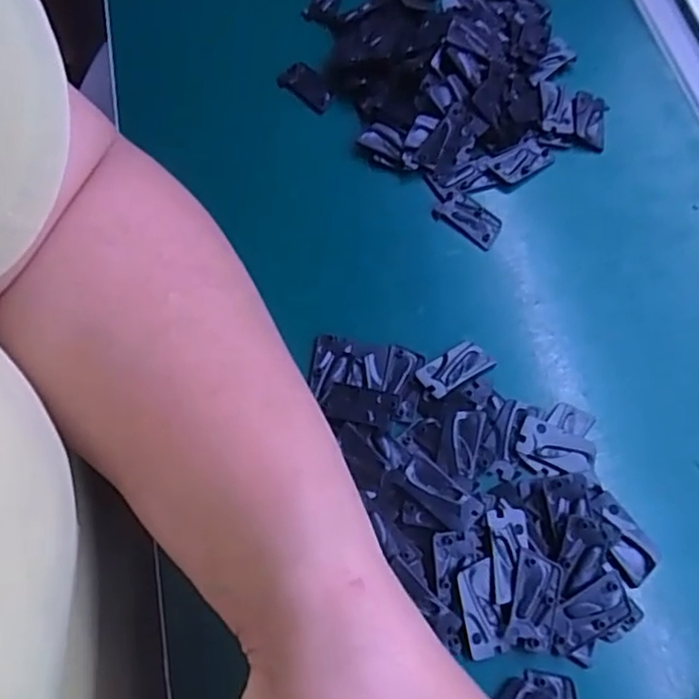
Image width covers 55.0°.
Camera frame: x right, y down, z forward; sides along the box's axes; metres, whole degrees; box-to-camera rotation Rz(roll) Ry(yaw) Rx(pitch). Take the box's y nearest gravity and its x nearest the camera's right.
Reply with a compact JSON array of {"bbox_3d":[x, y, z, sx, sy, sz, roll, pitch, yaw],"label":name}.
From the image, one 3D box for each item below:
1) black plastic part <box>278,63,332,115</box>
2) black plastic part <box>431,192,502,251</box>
[{"bbox_3d":[-0.022,-0.142,0.363,0.031,0.005,0.019,39,71,15],"label":"black plastic part"},{"bbox_3d":[0.058,-0.063,0.328,0.032,0.004,0.018,36,71,14],"label":"black plastic part"}]

